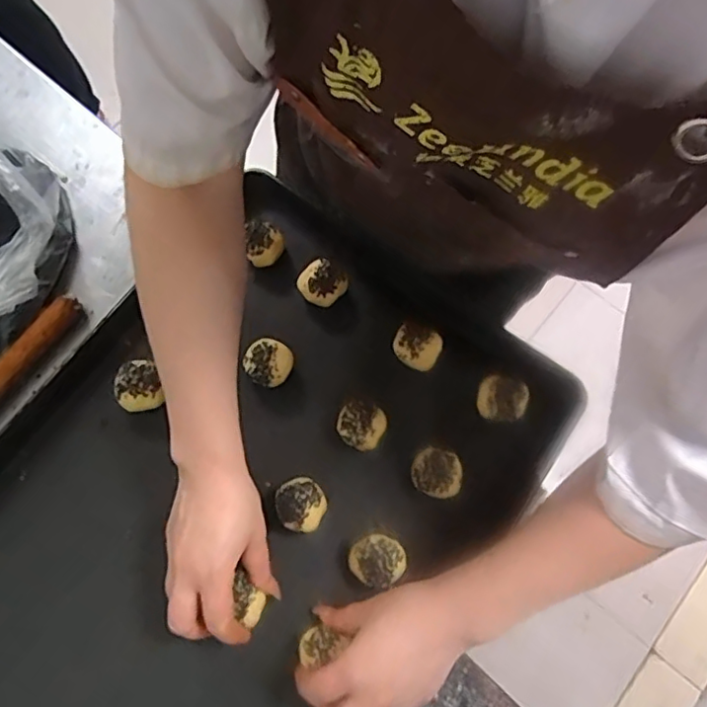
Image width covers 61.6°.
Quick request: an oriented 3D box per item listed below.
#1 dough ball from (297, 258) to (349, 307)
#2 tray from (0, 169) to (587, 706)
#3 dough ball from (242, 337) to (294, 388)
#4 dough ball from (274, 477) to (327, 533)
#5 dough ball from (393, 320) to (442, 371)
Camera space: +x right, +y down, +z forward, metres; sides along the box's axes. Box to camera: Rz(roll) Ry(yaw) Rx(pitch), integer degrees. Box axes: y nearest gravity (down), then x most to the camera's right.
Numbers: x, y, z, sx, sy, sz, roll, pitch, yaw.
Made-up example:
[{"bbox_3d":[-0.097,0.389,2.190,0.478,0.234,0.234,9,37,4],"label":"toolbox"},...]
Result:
[{"bbox_3d":[-0.028,-0.067,0.570,0.045,0.032,0.040,-41,78,-11],"label":"dough ball"},{"bbox_3d":[-0.119,0.152,0.503,0.393,0.032,0.595,35,76,9],"label":"tray"},{"bbox_3d":[-0.077,0.011,0.548,0.040,0.040,0.041,0,73,0],"label":"dough ball"},{"bbox_3d":[-0.045,0.130,0.511,0.043,0.039,0.042,0,73,0],"label":"dough ball"},{"bbox_3d":[0.059,-0.005,0.560,0.043,0.041,0.038,29,75,8],"label":"dough ball"}]

